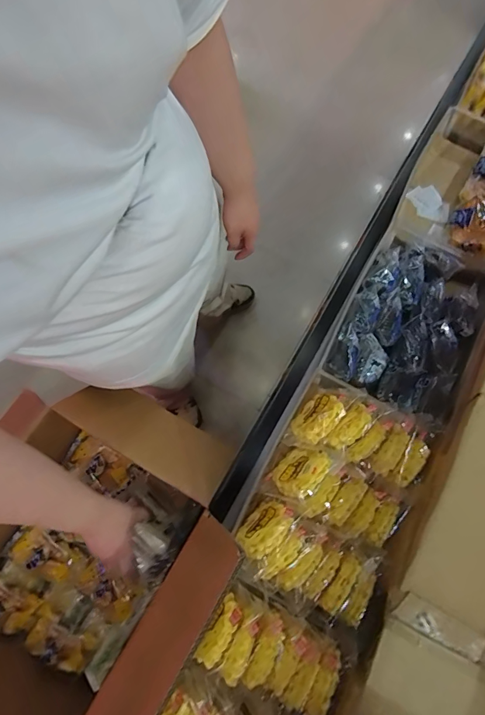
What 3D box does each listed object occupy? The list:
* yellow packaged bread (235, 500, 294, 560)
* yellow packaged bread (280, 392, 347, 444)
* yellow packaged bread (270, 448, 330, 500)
[{"bbox_3d":[0.031,0.229,0.512,0.078,0.057,0.044,-37,80,-10],"label":"yellow packaged bread"},{"bbox_3d":[0.112,0.092,0.564,0.038,0.081,0.095,37,68,-16],"label":"yellow packaged bread"},{"bbox_3d":[0.078,0.163,0.541,0.072,0.073,0.026,-46,109,-27],"label":"yellow packaged bread"}]

